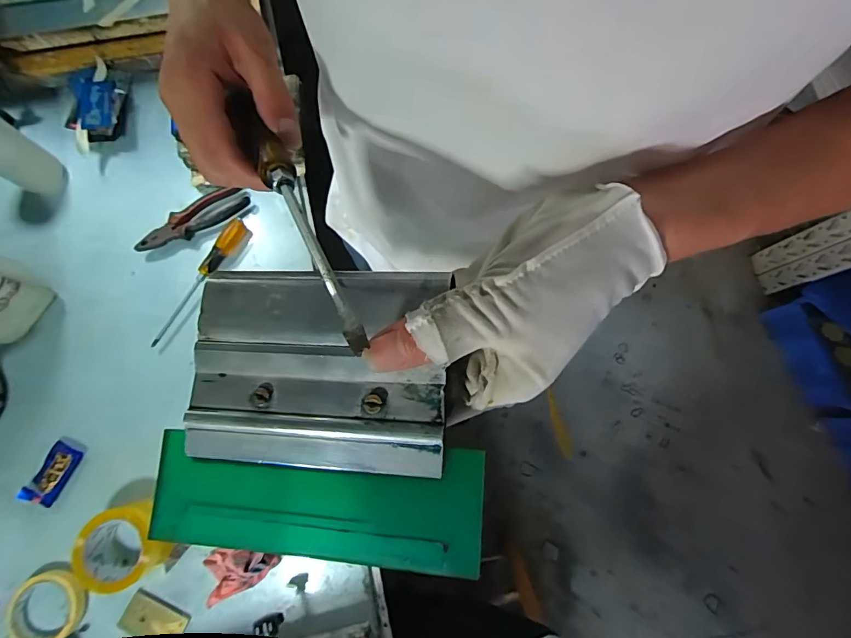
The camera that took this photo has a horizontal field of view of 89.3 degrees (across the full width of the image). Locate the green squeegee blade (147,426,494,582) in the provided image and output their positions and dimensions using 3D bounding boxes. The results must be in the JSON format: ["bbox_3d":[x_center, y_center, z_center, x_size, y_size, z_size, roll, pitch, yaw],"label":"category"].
[{"bbox_3d":[-0.051,0.080,0.191,0.149,0.009,0.047,0,72,11],"label":"green squeegee blade"}]

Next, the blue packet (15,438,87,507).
[{"bbox_3d":[-0.562,0.229,0.649,0.044,0.018,0.096,24,79,5],"label":"blue packet"}]

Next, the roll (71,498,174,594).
[{"bbox_3d":[-0.421,0.316,0.603,0.099,0.059,0.102,0,78,0],"label":"roll"}]

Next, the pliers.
[{"bbox_3d":[-0.390,-0.163,0.717,0.191,0.017,0.047,-32,80,-7],"label":"pliers"}]

